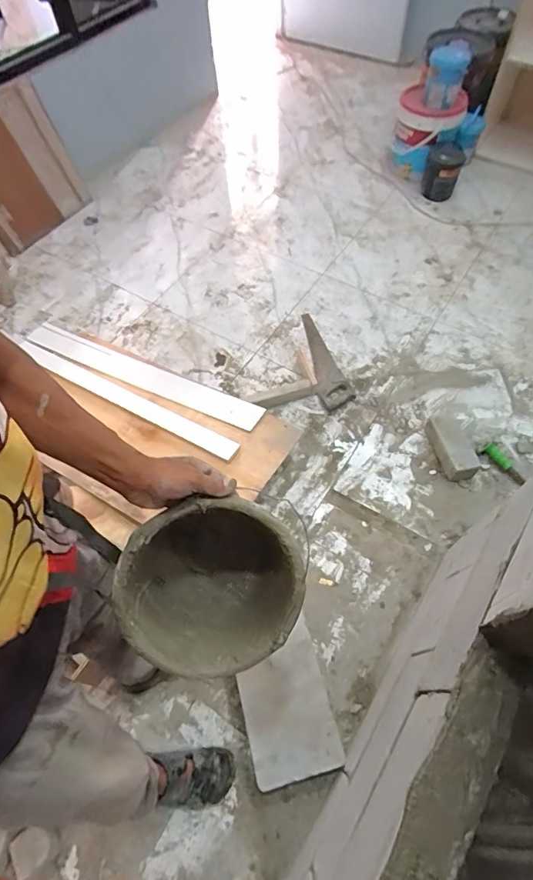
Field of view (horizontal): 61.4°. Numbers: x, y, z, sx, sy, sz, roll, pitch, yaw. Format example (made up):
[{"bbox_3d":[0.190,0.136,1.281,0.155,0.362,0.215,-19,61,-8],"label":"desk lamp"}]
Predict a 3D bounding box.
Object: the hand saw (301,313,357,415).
[{"bbox_3d":[0.180,-0.282,1.597,0.118,0.029,0.415,-20,63,-10],"label":"hand saw"}]

